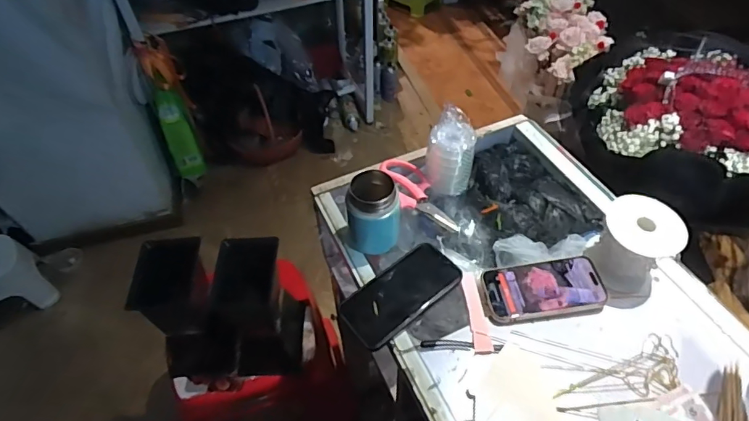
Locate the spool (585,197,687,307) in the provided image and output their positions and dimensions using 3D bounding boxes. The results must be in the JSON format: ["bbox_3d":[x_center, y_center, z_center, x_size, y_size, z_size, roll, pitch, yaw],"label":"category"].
[{"bbox_3d":[0.325,0.052,0.597,0.092,0.101,0.099,36,60,26],"label":"spool"}]

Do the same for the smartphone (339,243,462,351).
[{"bbox_3d":[0.033,0.105,0.604,0.161,0.013,0.073,-34,58,-23],"label":"smartphone"}]

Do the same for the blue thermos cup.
[{"bbox_3d":[-0.001,0.003,0.622,0.068,0.101,0.058,-2,51,0],"label":"blue thermos cup"}]

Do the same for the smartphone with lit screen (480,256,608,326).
[{"bbox_3d":[0.215,0.102,0.606,0.152,0.018,0.074,-7,51,-4],"label":"smartphone with lit screen"}]

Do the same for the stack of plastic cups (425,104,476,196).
[{"bbox_3d":[0.113,-0.085,0.700,0.070,0.108,0.064,9,52,9],"label":"stack of plastic cups"}]

